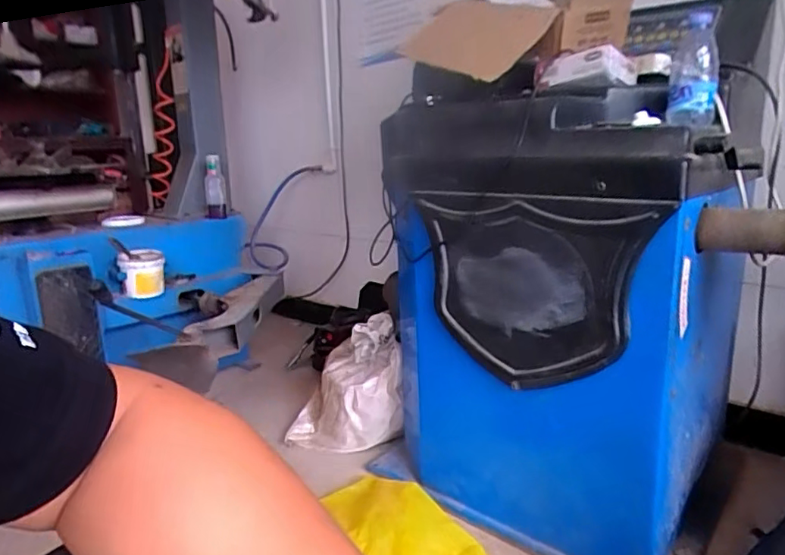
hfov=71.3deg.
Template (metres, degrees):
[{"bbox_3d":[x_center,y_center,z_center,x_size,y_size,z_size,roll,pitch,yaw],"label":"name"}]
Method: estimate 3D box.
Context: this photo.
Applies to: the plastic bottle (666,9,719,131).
[{"bbox_3d":[0.481,-0.324,0.875,0.069,0.157,0.068,5,14,26],"label":"plastic bottle"}]

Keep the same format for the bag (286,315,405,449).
[{"bbox_3d":[-0.107,0.276,1.425,0.298,0.312,0.155,4,15,22],"label":"bag"}]

